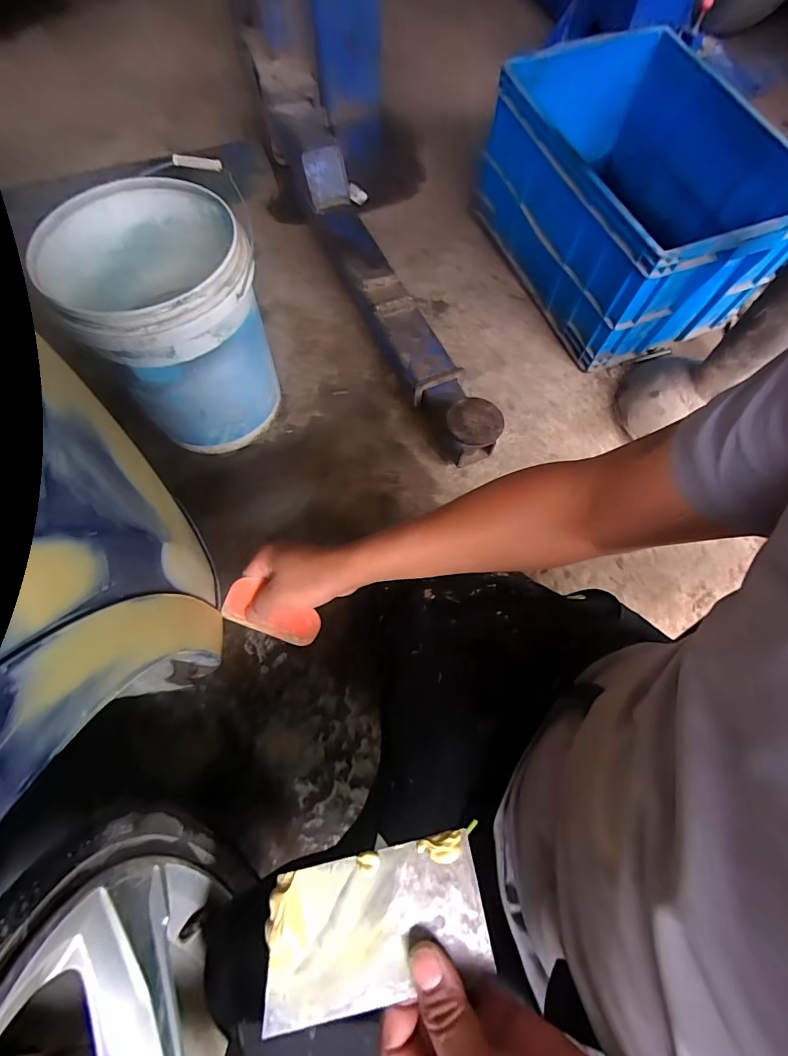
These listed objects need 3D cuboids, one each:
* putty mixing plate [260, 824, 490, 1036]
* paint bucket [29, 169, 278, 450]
[{"bbox_3d":[-0.012,0.224,0.248,0.124,0.007,0.072,-12,81,-6],"label":"putty mixing plate"},{"bbox_3d":[-0.380,-0.348,0.809,0.287,0.344,0.296,-26,69,-12],"label":"paint bucket"}]

